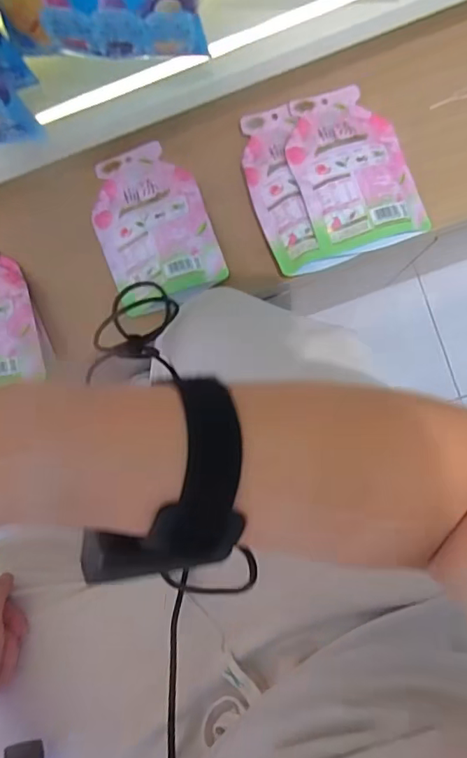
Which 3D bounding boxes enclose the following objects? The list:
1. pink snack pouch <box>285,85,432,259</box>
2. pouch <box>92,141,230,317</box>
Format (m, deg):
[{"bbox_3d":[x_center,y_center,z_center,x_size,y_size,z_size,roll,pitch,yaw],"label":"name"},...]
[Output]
[{"bbox_3d":[0.130,-0.240,0.563,0.124,0.038,0.191,-17,87,5],"label":"pink snack pouch"},{"bbox_3d":[-0.095,-0.180,0.581,0.126,0.042,0.193,-20,87,4],"label":"pouch"}]

